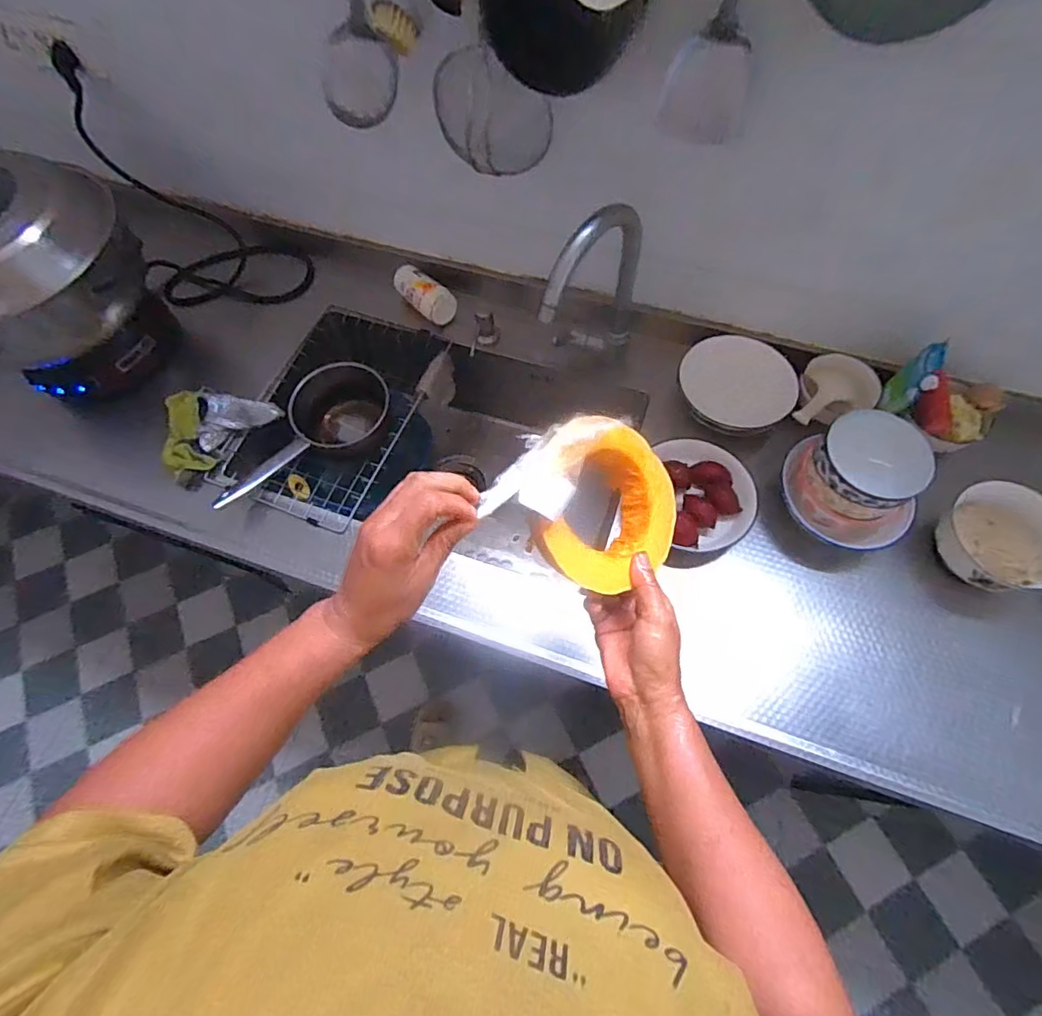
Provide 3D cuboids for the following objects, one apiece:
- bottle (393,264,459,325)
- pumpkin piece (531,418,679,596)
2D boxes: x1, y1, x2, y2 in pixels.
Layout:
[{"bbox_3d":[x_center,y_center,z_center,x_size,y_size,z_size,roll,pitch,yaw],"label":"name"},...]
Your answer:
[{"bbox_3d":[-0.167,-0.364,0.922,0.123,0.058,0.054,41,73,18],"label":"bottle"},{"bbox_3d":[0.071,-0.002,0.450,0.142,0.030,0.137,27,75,-32],"label":"pumpkin piece"}]

